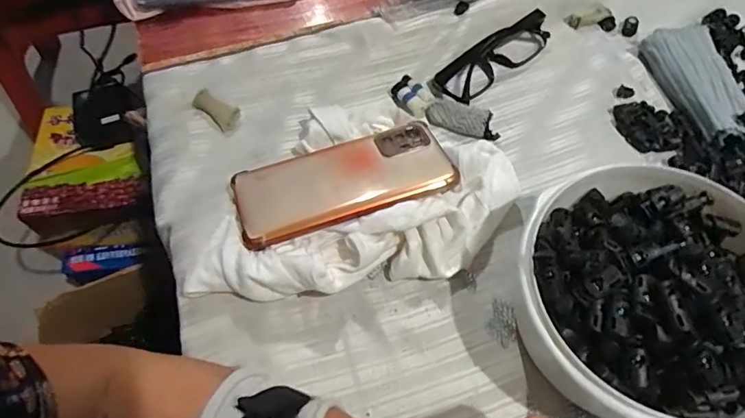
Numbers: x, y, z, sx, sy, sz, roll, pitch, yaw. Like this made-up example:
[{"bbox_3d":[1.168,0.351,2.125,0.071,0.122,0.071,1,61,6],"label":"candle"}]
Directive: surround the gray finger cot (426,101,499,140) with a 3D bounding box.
[{"bbox_3d":[0.078,-0.077,0.421,0.062,0.015,0.024,18,61,12],"label":"gray finger cot"}]

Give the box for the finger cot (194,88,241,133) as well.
[{"bbox_3d":[-0.138,-0.088,0.433,0.045,0.012,0.020,35,65,20],"label":"finger cot"}]

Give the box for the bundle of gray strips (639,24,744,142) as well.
[{"bbox_3d":[0.286,-0.108,0.425,0.047,0.030,0.123,-12,59,-6],"label":"bundle of gray strips"}]

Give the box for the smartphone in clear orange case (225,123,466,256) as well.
[{"bbox_3d":[-0.023,-0.022,0.365,0.159,0.008,0.076,-20,52,-10],"label":"smartphone in clear orange case"}]

